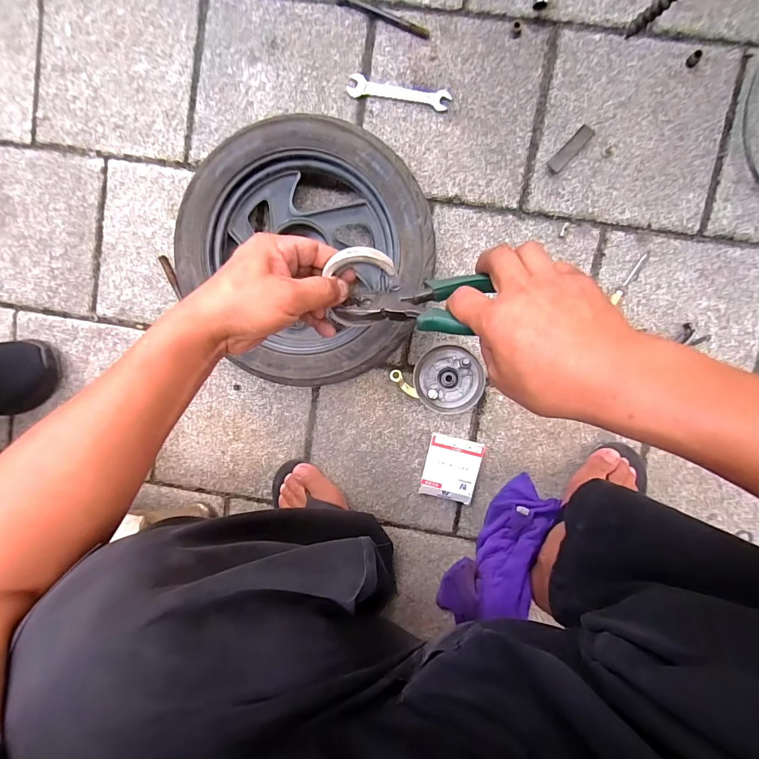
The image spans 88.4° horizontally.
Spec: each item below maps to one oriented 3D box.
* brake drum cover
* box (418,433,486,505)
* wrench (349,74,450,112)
[{"bbox_3d":[0.096,0.002,0.585,0.110,0.043,0.100,-38,92,7],"label":"brake drum cover"},{"bbox_3d":[0.111,0.138,0.608,0.081,0.026,0.100,13,97,3],"label":"box"},{"bbox_3d":[0.028,-0.409,0.556,0.145,0.007,0.030,11,97,3],"label":"wrench"}]

